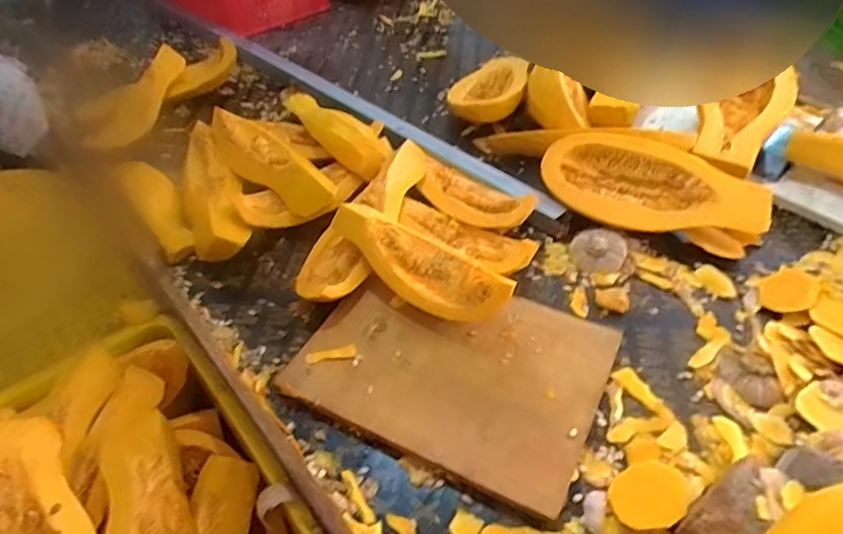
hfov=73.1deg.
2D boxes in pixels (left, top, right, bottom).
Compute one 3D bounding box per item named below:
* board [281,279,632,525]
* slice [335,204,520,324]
[{"bbox_3d":[0.039,0.123,0.741,0.371,0.018,0.263,18,53,20],"label":"board"},{"bbox_3d":[-0.005,-0.008,0.814,0.301,0.072,0.102,33,57,29],"label":"slice"}]

